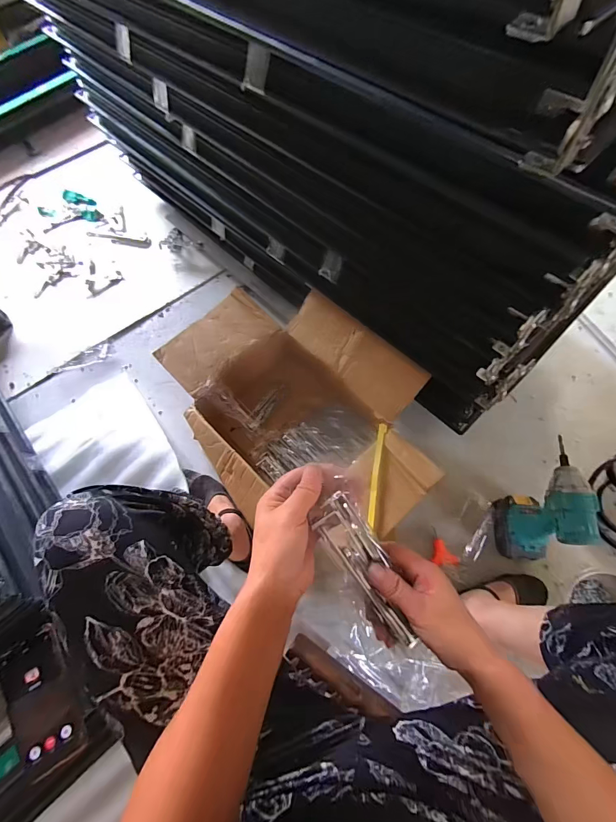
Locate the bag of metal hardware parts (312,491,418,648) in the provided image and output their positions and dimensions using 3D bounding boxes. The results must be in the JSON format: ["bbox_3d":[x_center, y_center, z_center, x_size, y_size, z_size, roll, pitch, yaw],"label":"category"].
[{"bbox_3d":[0.063,0.154,0.365,0.039,0.015,0.158,-35,89,-1],"label":"bag of metal hardware parts"}]

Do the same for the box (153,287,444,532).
[{"bbox_3d":[-0.024,0.002,0.854,0.410,0.226,0.623,-42,70,-14],"label":"box"}]

